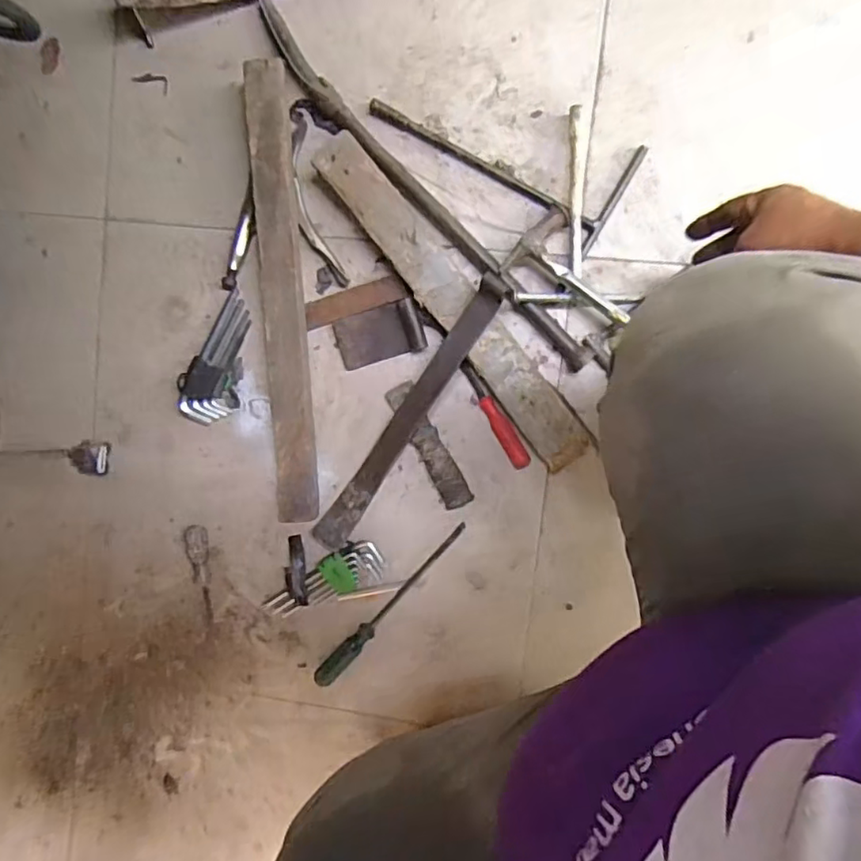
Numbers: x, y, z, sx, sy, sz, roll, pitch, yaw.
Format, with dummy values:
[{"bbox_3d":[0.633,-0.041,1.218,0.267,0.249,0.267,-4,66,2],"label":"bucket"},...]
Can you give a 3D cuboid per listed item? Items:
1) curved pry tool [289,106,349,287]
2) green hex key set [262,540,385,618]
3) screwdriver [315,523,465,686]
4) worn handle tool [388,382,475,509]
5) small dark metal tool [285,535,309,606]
[{"bbox_3d":[-0.148,-0.285,0.748,0.038,0.016,0.221,-15,92,9],"label":"curved pry tool"},{"bbox_3d":[-0.140,0.193,0.774,0.164,0.018,0.053,-22,91,10],"label":"green hex key set"},{"bbox_3d":[-0.051,0.222,0.766,0.025,0.024,0.272,43,99,3],"label":"screwdriver"},{"bbox_3d":[-0.003,0.020,0.742,0.038,0.028,0.165,-28,90,10],"label":"worn handle tool"},{"bbox_3d":[-0.174,0.181,0.777,0.028,0.015,0.086,-6,93,9],"label":"small dark metal tool"}]

